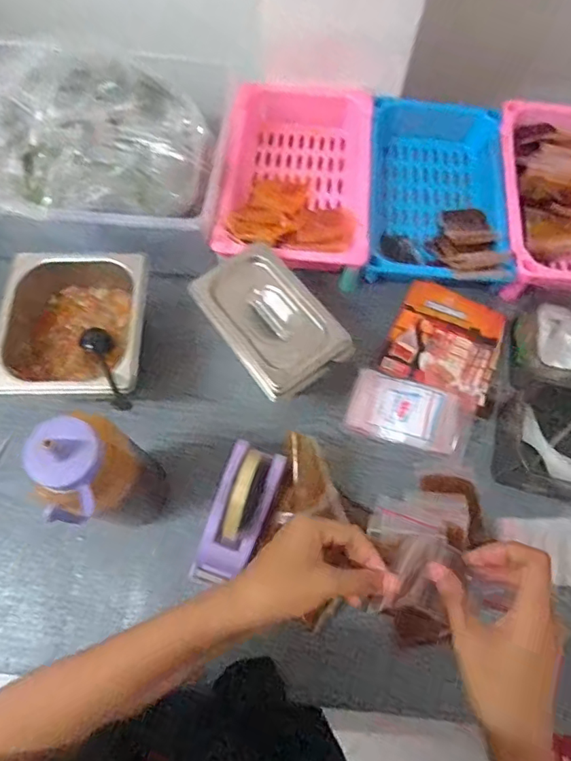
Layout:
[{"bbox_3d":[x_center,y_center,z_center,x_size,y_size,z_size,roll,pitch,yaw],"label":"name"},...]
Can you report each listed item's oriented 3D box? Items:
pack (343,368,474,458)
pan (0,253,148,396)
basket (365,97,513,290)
[{"bbox_3d":[0.151,0.041,0.611,0.145,0.025,0.074,17,72,5],"label":"pack"},{"bbox_3d":[-0.254,-0.057,0.601,0.182,0.107,0.180,1,71,0],"label":"pan"},{"bbox_3d":[0.210,-0.253,0.714,0.186,0.079,0.299,6,71,2],"label":"basket"}]

